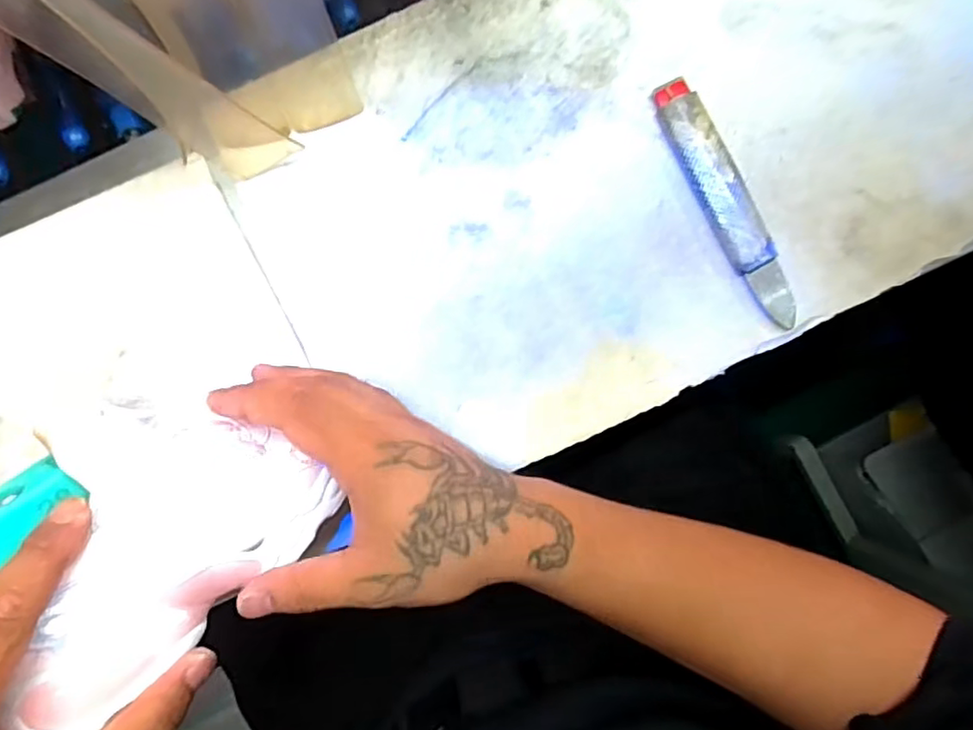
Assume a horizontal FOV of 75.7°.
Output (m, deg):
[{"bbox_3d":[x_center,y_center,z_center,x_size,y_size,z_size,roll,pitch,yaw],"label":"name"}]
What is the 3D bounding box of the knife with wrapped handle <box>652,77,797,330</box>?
[{"bbox_3d":[0.149,-0.100,0.385,0.026,0.015,0.163,-26,88,0],"label":"knife with wrapped handle"}]

